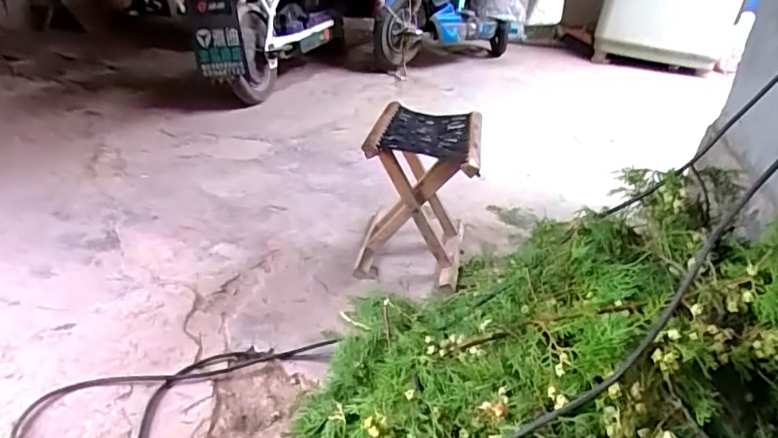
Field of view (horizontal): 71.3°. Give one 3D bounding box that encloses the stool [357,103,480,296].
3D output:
[{"bbox_3d":[0.074,-0.071,1.286,0.236,0.312,0.335,10,30,5],"label":"stool"}]

